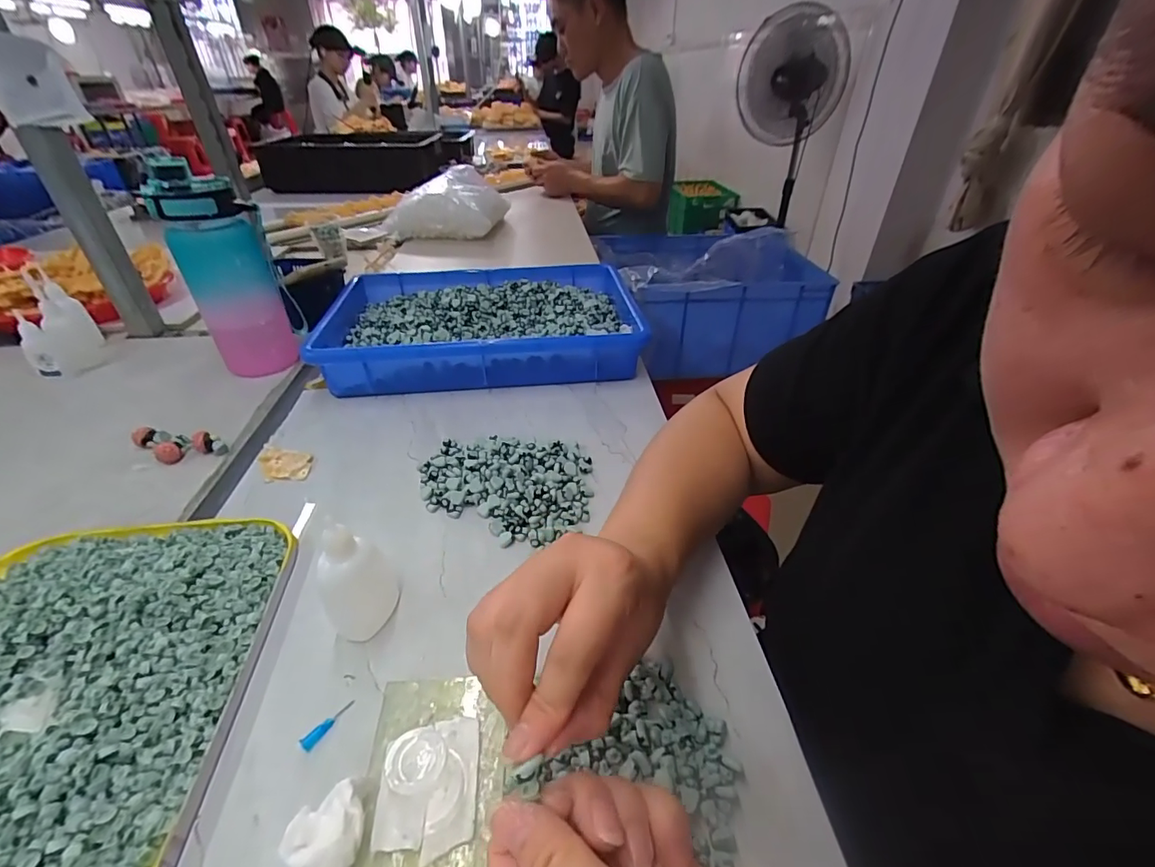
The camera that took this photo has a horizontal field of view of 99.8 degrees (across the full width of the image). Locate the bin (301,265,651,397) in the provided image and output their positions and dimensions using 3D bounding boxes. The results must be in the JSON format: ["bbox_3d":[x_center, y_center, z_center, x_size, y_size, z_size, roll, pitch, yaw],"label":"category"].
[{"bbox_3d":[-0.117,-0.139,0.623,0.361,0.066,0.245,-3,37,-5],"label":"bin"}]

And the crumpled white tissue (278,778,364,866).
[{"bbox_3d":[-0.113,0.185,0.222,0.033,0.020,0.031,-21,42,-26],"label":"crumpled white tissue"}]

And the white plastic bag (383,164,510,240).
[{"bbox_3d":[-0.296,-0.539,1.122,0.234,0.095,0.250,1,35,0],"label":"white plastic bag"}]

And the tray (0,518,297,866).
[{"bbox_3d":[-0.292,0.152,0.262,0.203,0.021,0.270,-4,37,-7],"label":"tray"}]

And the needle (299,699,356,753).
[{"bbox_3d":[-0.138,0.159,0.269,0.007,0.004,0.030,23,42,26],"label":"needle"}]

